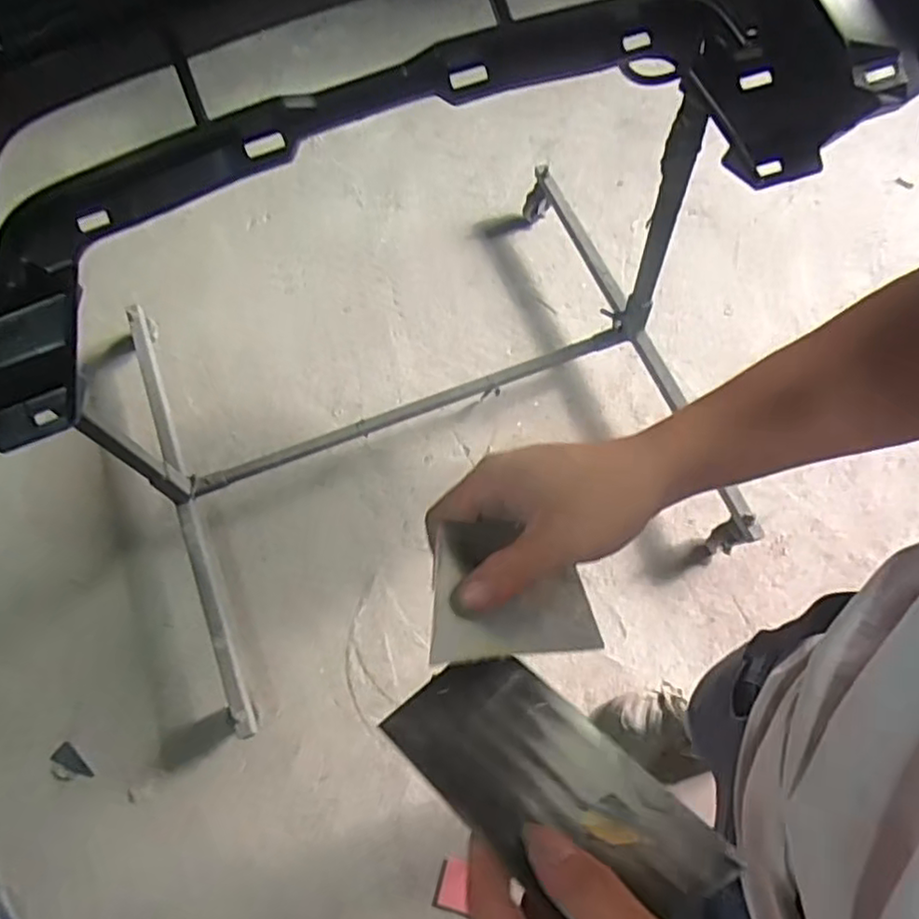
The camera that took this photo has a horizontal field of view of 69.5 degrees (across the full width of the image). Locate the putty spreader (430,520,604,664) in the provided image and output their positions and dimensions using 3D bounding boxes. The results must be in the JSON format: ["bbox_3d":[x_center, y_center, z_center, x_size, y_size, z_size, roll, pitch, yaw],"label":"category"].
[{"bbox_3d":[0.027,0.067,0.351,0.109,0.006,0.074,8,53,-36],"label":"putty spreader"}]

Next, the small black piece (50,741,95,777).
[{"bbox_3d":[-0.751,0.589,1.295,0.093,0.006,0.038,21,71,13],"label":"small black piece"}]

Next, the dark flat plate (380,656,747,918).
[{"bbox_3d":[0.039,0.141,0.287,0.071,0.004,0.138,-32,54,-33],"label":"dark flat plate"}]

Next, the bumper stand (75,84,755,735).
[{"bbox_3d":[-0.105,-0.177,1.218,1.084,0.609,0.895,-24,69,-6],"label":"bumper stand"}]

